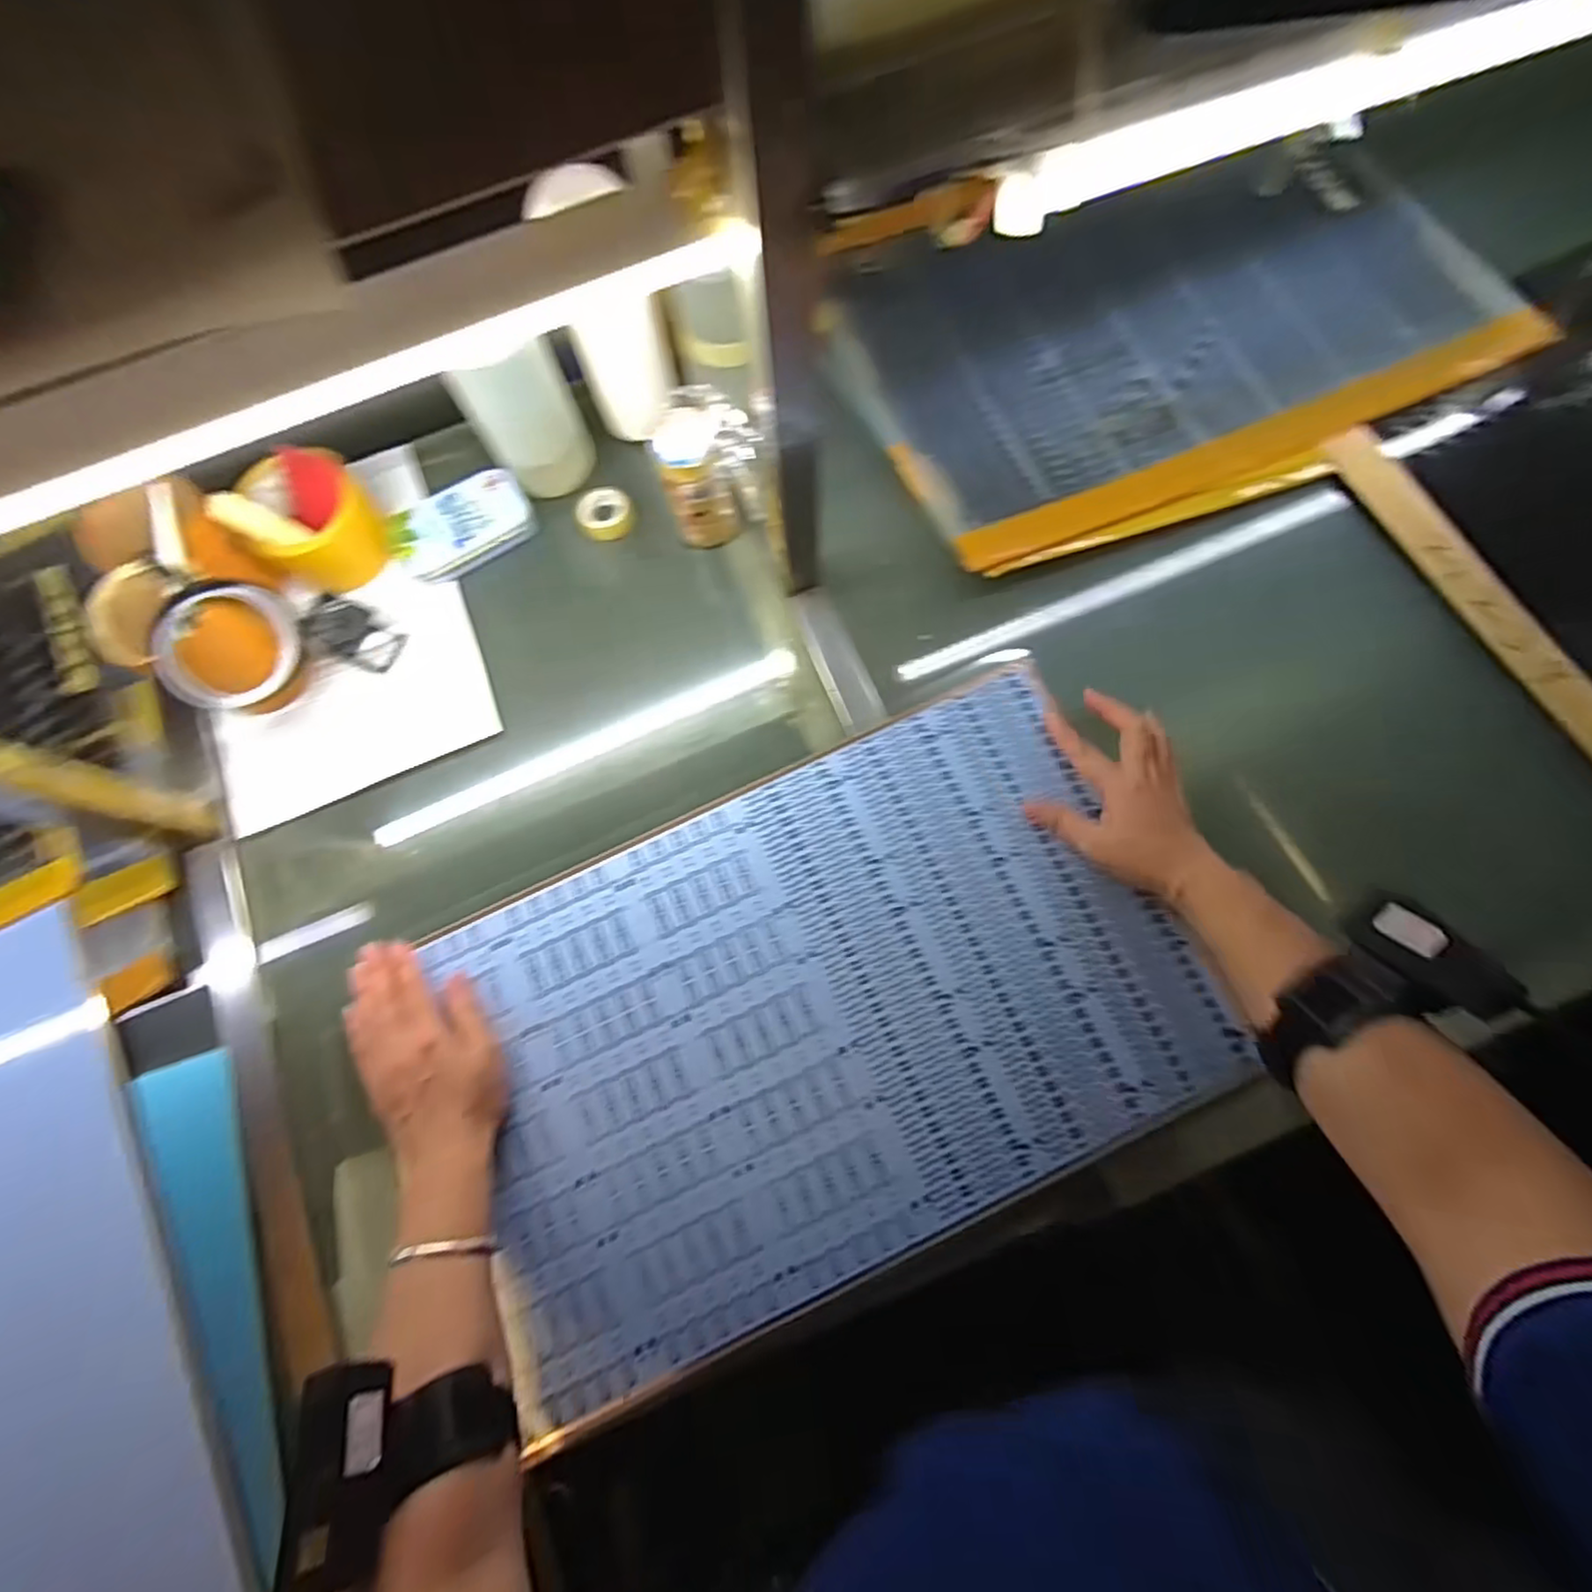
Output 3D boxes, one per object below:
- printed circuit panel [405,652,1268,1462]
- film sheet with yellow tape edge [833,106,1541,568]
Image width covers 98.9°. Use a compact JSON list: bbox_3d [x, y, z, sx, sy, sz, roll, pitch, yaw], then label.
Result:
[{"bbox_3d":[0.013,0.150,0.483,0.504,0.008,0.339,-25,77,-3],"label":"printed circuit panel"},{"bbox_3d":[0.329,-0.414,0.599,0.558,0.037,0.324,-21,76,-4],"label":"film sheet with yellow tape edge"}]

